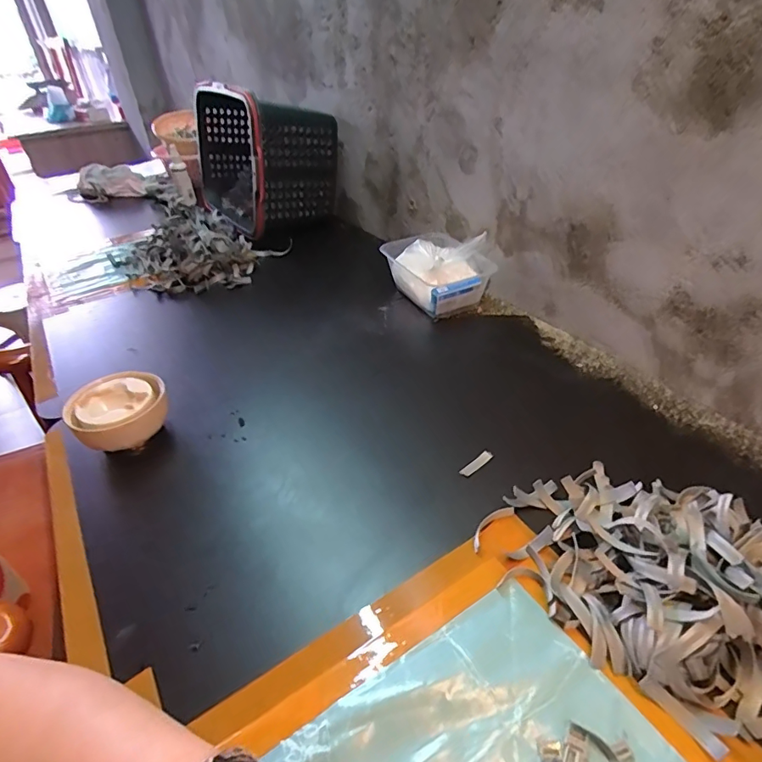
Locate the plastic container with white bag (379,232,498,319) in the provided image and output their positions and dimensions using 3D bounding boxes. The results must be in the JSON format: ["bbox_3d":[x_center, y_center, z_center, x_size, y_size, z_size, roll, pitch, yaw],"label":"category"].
[{"bbox_3d":[0.086,-0.164,0.702,0.117,0.079,0.168,-18,39,-19],"label":"plastic container with white bag"}]

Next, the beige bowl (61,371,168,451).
[{"bbox_3d":[-0.264,0.038,0.484,0.091,0.056,0.087,-2,36,2],"label":"beige bowl"}]

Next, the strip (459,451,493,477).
[{"bbox_3d":[0.089,0.077,0.440,0.038,0.004,0.009,-28,43,-29],"label":"strip"}]

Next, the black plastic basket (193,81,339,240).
[{"bbox_3d":[-0.297,-0.510,1.064,0.213,0.222,0.507,-24,41,-25],"label":"black plastic basket"}]

